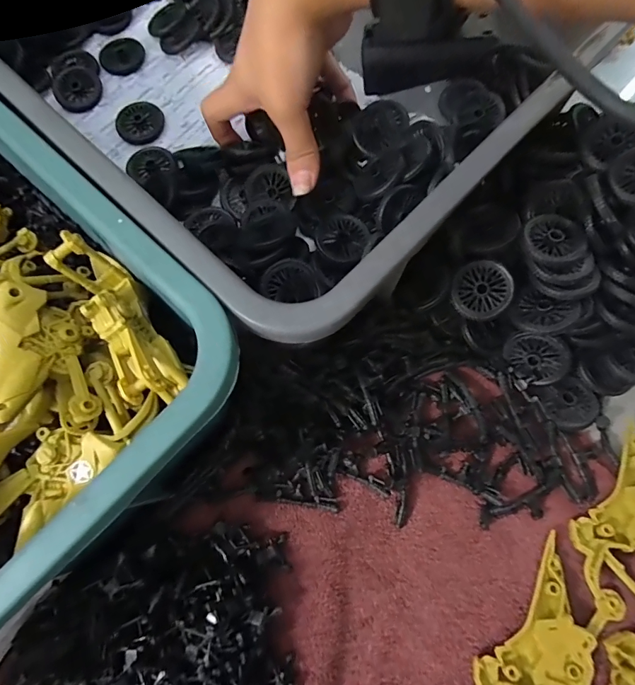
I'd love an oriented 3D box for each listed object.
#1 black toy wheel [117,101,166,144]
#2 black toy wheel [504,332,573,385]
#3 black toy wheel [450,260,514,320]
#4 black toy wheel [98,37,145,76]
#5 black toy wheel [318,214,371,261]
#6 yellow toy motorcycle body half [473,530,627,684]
[{"bbox_3d":[-0.143,-0.178,0.328,0.036,0.007,0.037,0,72,-1],"label":"black toy wheel"},{"bbox_3d":[0.138,0.010,0.254,0.009,0.033,0.036,-31,78,-43],"label":"black toy wheel"},{"bbox_3d":[0.105,-0.033,0.260,0.036,0.008,0.036,1,93,18],"label":"black toy wheel"},{"bbox_3d":[-0.167,-0.246,0.348,0.037,0.005,0.038,0,72,-1],"label":"black toy wheel"},{"bbox_3d":[0.017,-0.069,0.272,0.032,0.010,0.035,0,72,-1],"label":"black toy wheel"},{"bbox_3d":[0.120,0.164,0.215,0.047,0.018,0.095,36,75,10],"label":"yellow toy motorcycle body half"}]

